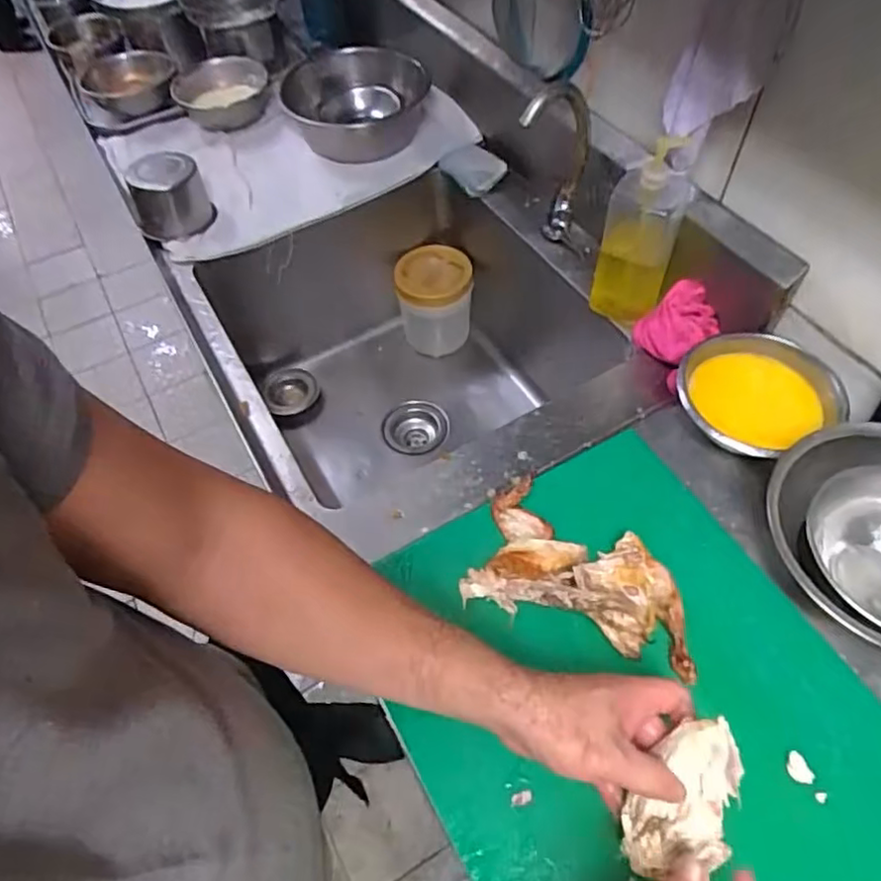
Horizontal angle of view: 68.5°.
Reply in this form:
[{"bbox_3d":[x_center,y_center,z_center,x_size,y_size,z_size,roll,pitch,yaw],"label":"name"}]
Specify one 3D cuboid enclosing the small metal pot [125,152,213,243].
[{"bbox_3d":[-0.419,-0.376,1.003,0.111,0.093,0.108,-1,56,2],"label":"small metal pot"}]

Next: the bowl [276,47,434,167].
[{"bbox_3d":[-0.147,-0.607,1.153,0.256,0.079,0.270,-3,55,4],"label":"bowl"}]

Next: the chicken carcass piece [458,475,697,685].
[{"bbox_3d":[0.139,0.124,0.622,0.211,0.039,0.125,15,58,15],"label":"chicken carcass piece"}]

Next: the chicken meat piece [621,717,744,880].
[{"bbox_3d":[0.172,0.250,0.447,0.065,0.031,0.122,28,100,23],"label":"chicken meat piece"}]

